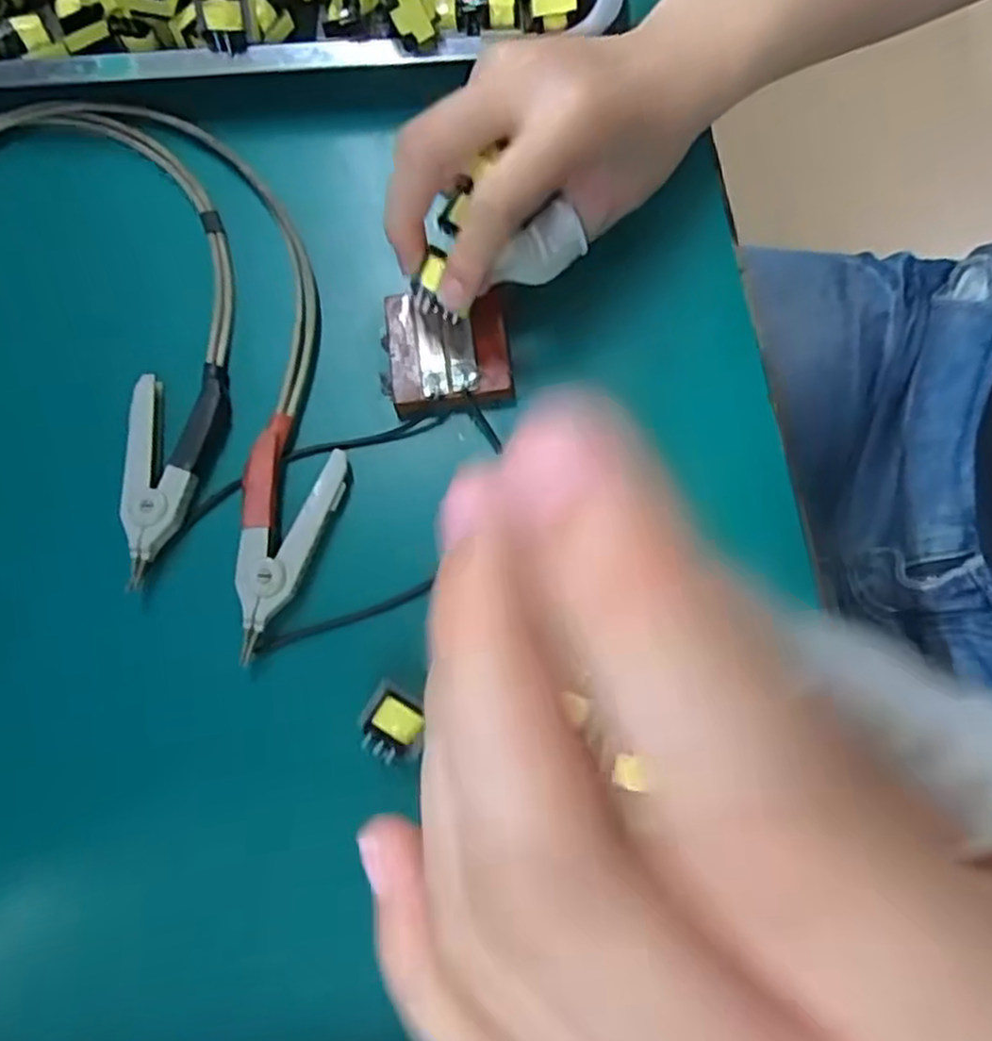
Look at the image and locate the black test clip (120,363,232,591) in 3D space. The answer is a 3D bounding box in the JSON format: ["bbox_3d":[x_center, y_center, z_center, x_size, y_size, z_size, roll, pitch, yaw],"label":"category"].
[{"bbox_3d":[-0.127,-0.021,0.300,0.038,0.015,0.088,-5,78,0],"label":"black test clip"}]

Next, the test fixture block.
[{"bbox_3d":[-0.021,-0.070,0.308,0.052,0.012,0.049,-7,78,0],"label":"test fixture block"}]

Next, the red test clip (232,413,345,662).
[{"bbox_3d":[-0.086,0.005,0.291,0.036,0.011,0.090,15,78,4],"label":"red test clip"}]

